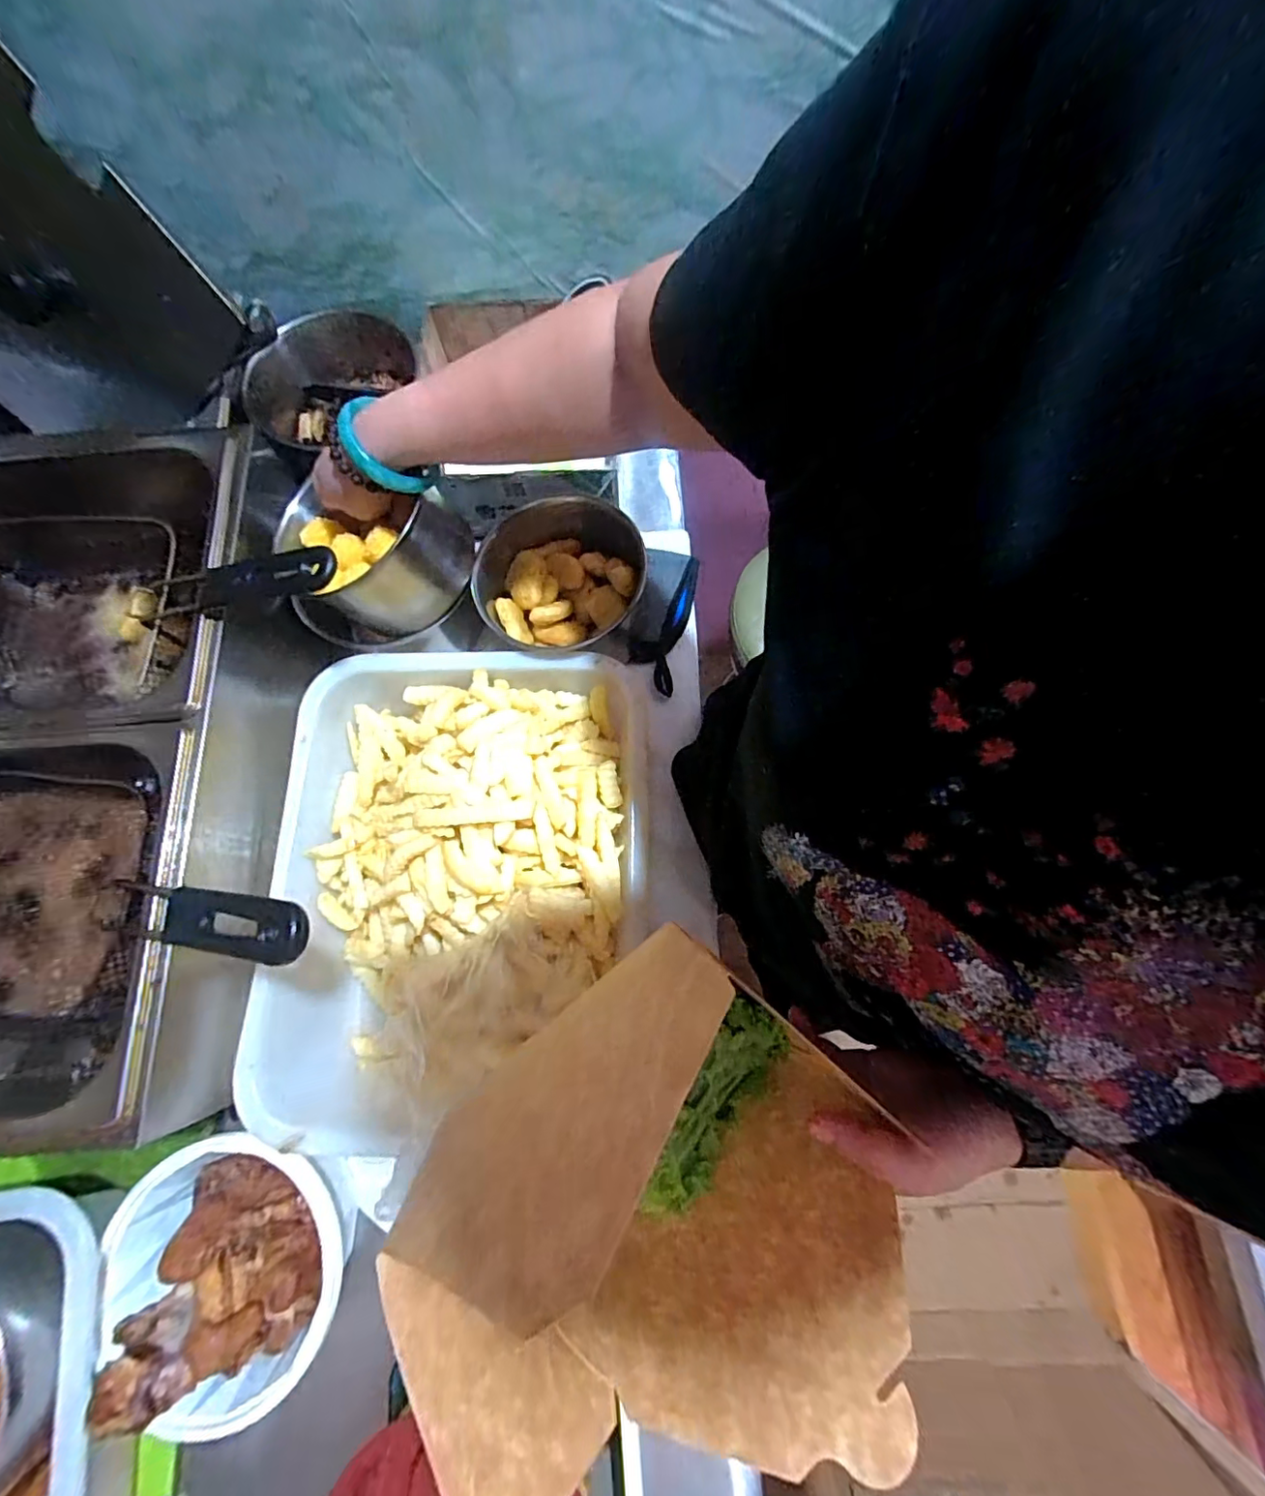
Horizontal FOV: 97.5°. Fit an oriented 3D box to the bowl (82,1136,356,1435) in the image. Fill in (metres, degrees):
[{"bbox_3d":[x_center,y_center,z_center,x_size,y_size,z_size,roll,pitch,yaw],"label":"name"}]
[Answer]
[{"bbox_3d":[-0.286,0.368,0.398,0.151,0.098,0.165,-22,75,-5],"label":"bowl"}]

